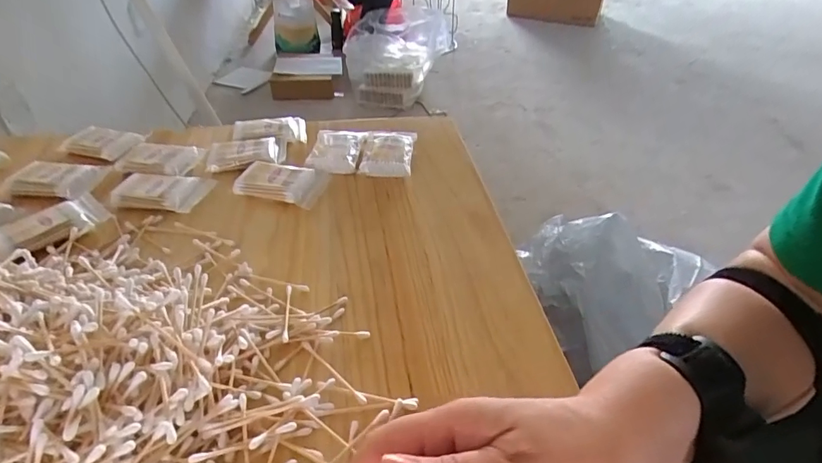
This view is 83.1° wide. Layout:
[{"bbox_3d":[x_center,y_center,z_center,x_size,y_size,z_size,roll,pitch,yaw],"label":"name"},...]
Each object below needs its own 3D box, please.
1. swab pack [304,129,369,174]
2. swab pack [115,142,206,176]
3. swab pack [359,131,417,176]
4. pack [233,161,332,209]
[{"bbox_3d":[-0.091,-0.101,0.579,0.060,0.019,0.090,5,38,1],"label":"swab pack"},{"bbox_3d":[-0.296,-0.087,0.547,0.085,0.013,0.058,6,38,3],"label":"swab pack"},{"bbox_3d":[-0.028,-0.098,0.578,0.061,0.022,0.094,6,38,2],"label":"swab pack"},{"bbox_3d":[-0.145,-0.058,0.523,0.093,0.015,0.065,9,39,7],"label":"pack"}]

